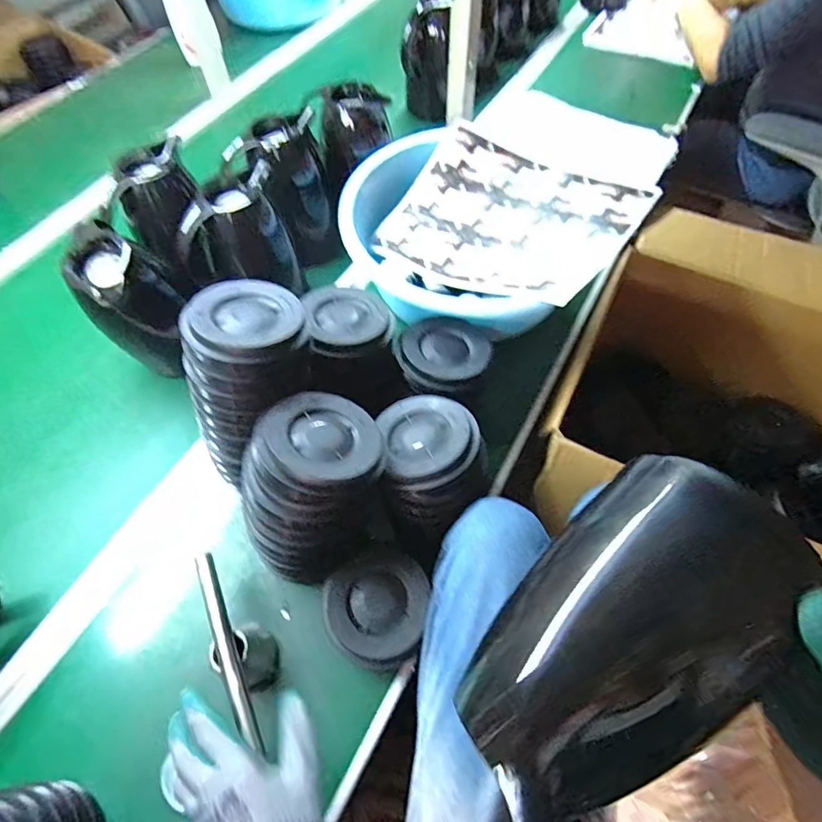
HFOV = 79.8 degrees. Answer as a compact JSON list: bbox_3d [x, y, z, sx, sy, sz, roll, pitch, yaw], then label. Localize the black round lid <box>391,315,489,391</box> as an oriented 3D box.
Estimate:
[{"bbox_3d":[0.039,-0.074,0.597,0.094,0.026,0.110,40,68,22],"label":"black round lid"}]

